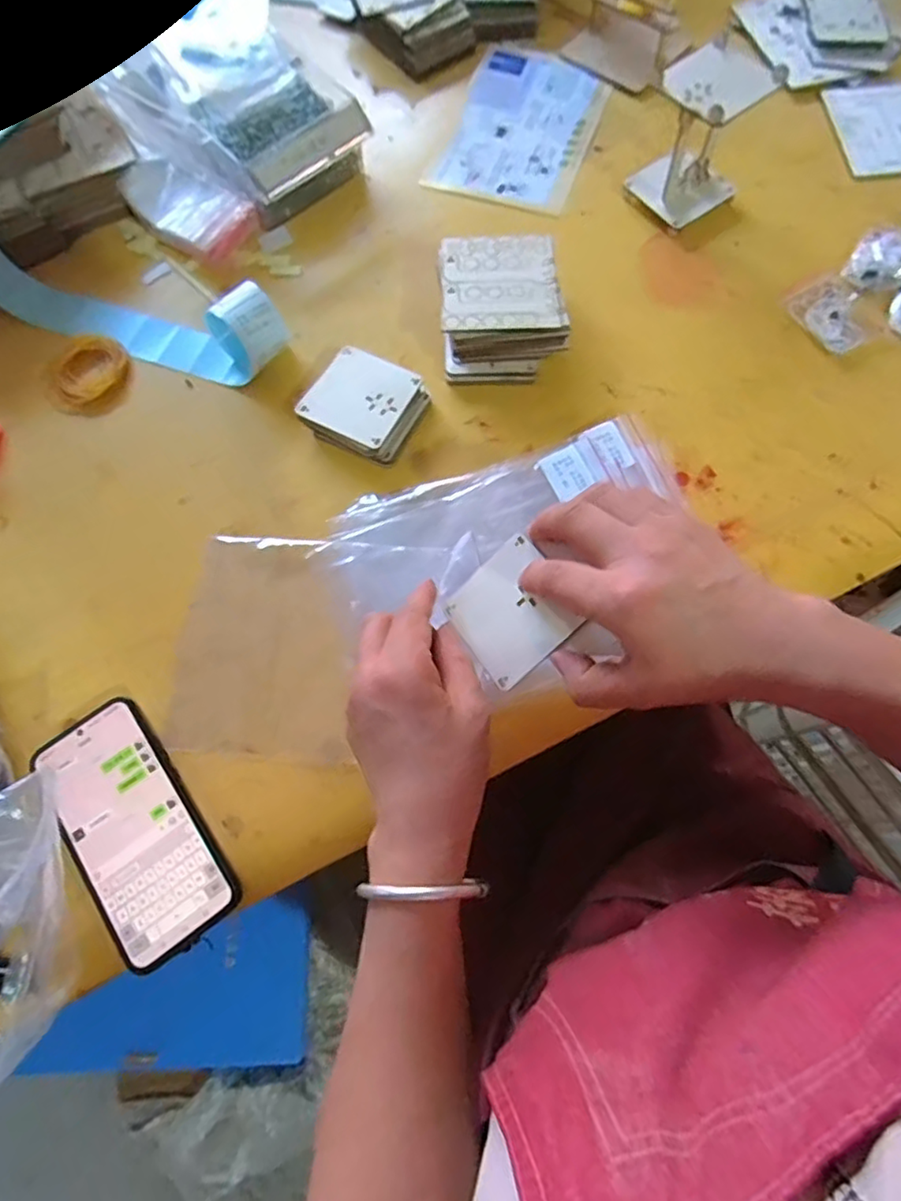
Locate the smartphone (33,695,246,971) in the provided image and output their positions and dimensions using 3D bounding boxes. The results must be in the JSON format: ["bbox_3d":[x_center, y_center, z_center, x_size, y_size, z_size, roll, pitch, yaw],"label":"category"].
[{"bbox_3d":[-0.205,0.145,0.403,0.074,0.013,0.162,-34,72,-10],"label":"smartphone"}]

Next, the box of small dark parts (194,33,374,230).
[{"bbox_3d":[-0.153,-0.419,0.572,0.118,0.063,0.141,-39,73,-12],"label":"box of small dark parts"}]

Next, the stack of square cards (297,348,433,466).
[{"bbox_3d":[-0.069,-0.152,0.494,0.083,0.031,0.077,26,73,11],"label":"stack of square cards"}]

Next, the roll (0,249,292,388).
[{"bbox_3d":[-0.274,-0.246,0.521,0.282,0.055,0.056,18,71,9],"label":"roll"}]

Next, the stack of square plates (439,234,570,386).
[{"bbox_3d":[0.042,-0.238,0.510,0.098,0.051,0.111,-4,70,1],"label":"stack of square plates"}]

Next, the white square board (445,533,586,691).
[{"bbox_3d":[0.038,0.008,0.386,0.070,0.005,0.070,-46,65,17],"label":"white square board"}]

